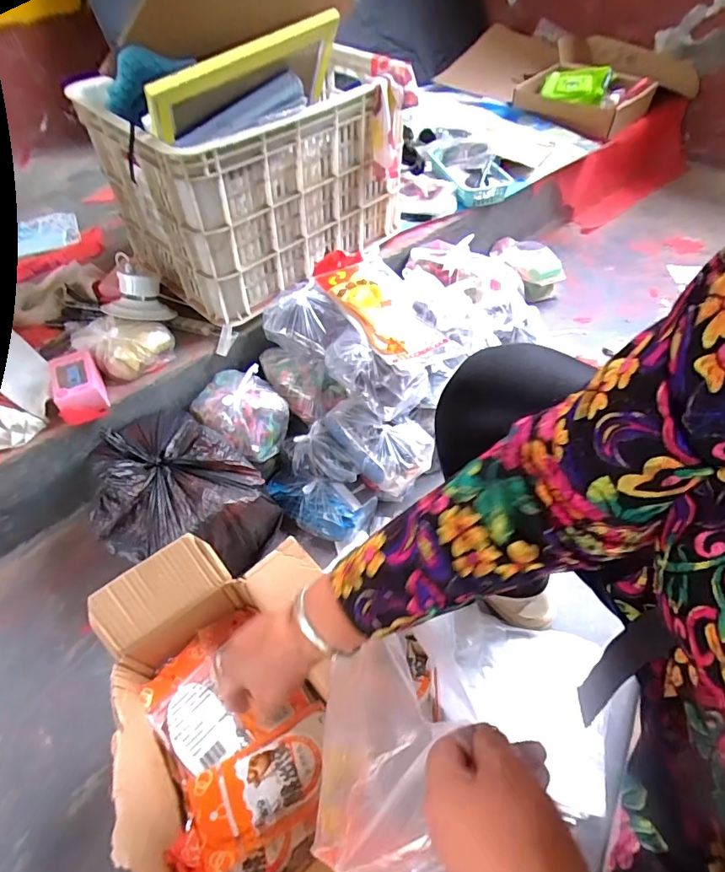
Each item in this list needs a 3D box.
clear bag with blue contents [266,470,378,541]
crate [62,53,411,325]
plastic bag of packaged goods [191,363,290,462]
[{"bbox_3d":[-0.076,0.112,0.797,0.184,0.064,0.087,10,47,10],"label":"clear bag with blue contents"},{"bbox_3d":[-0.164,-0.484,0.917,0.531,0.308,0.322,-35,55,-28],"label":"crate"},{"bbox_3d":[-0.213,-0.048,0.839,0.180,0.086,0.129,32,55,28],"label":"plastic bag of packaged goods"}]

